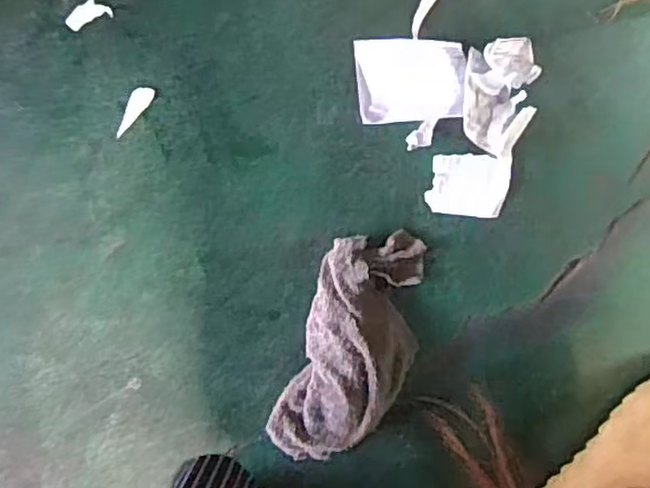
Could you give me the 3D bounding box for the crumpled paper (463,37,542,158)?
[{"bbox_3d":[0.148,-0.126,0.569,0.057,0.019,0.097,8,97,-4],"label":"crumpled paper"}]

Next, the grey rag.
[{"bbox_3d":[0.028,0.094,0.593,0.101,0.033,0.212,18,96,-6],"label":"grey rag"}]

